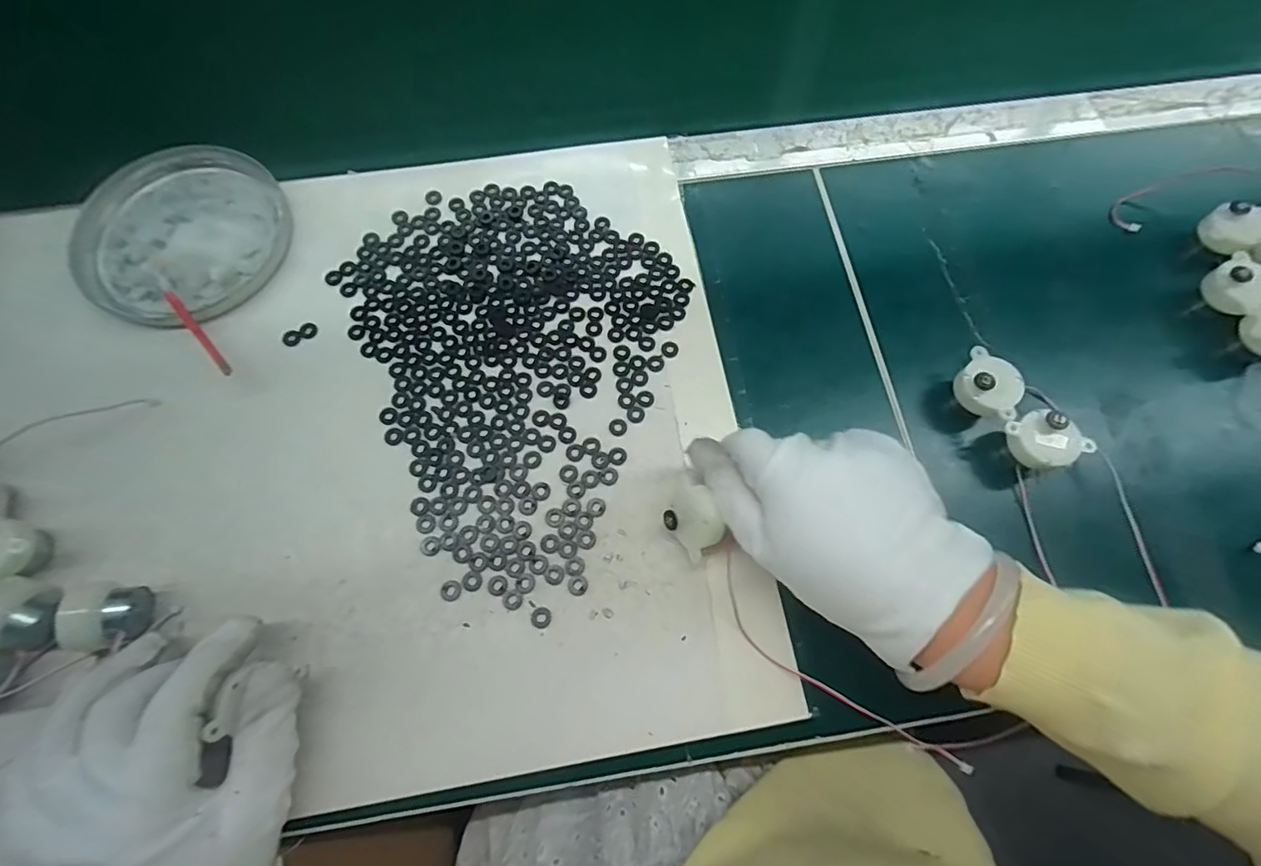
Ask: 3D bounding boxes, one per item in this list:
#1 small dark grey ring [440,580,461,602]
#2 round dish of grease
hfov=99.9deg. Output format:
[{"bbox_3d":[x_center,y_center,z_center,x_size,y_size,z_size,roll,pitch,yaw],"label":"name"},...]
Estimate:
[{"bbox_3d":[-0.095,0.084,0.280,0.011,0.004,0.011,29,75,11],"label":"small dark grey ring"},{"bbox_3d":[-0.288,-0.129,0.343,0.127,0.025,0.123,0,71,-1],"label":"round dish of grease"}]

